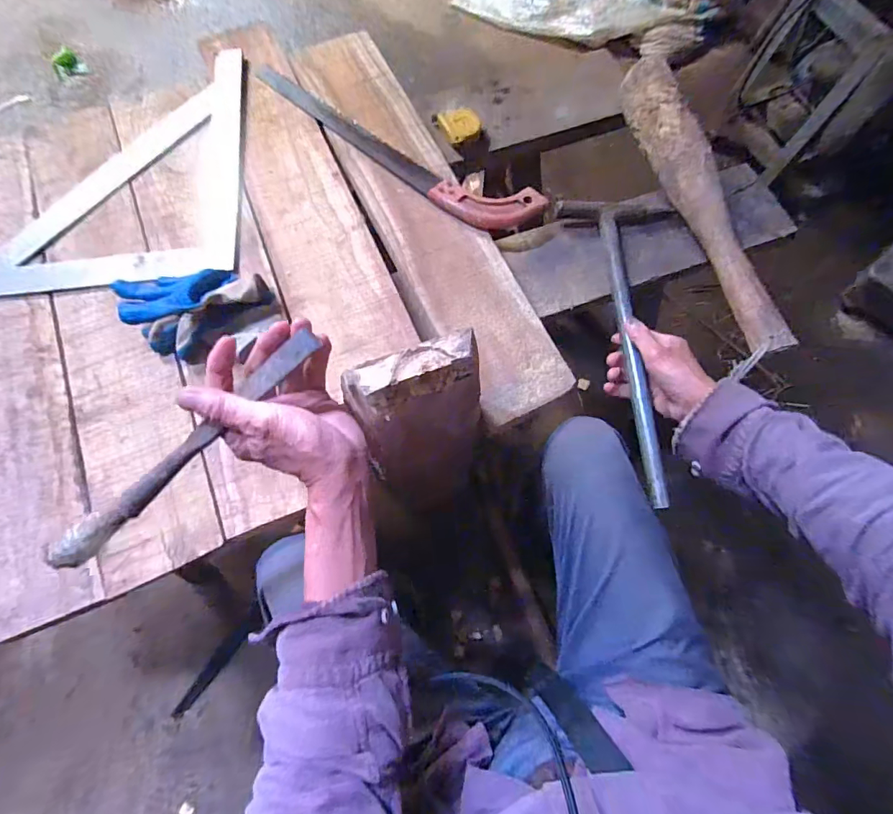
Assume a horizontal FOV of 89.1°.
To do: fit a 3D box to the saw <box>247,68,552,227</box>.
[{"bbox_3d":[-0.089,-0.363,0.637,0.474,0.017,0.078,30,74,11],"label":"saw"}]

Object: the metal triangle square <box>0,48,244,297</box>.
[{"bbox_3d":[-0.567,-0.316,0.621,0.561,0.015,0.398,-6,71,-1],"label":"metal triangle square"}]

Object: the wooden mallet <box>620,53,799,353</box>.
[{"bbox_3d":[0.338,-0.285,0.598,0.047,0.057,0.460,-14,71,-4],"label":"wooden mallet"}]

